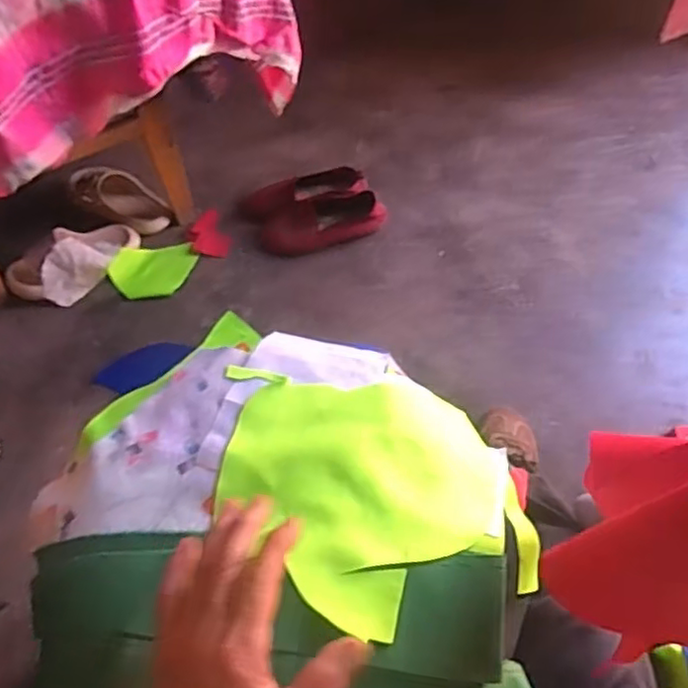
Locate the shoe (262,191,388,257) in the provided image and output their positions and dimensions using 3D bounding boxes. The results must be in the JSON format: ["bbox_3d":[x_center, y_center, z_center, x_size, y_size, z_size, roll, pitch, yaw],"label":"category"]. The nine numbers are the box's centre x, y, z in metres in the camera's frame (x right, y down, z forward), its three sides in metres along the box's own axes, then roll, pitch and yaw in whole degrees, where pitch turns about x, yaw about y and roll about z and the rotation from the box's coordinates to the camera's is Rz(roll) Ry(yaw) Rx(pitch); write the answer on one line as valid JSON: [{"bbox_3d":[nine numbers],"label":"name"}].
[{"bbox_3d":[-0.037,-0.228,1.234,0.235,0.063,0.092,-13,57,-8],"label":"shoe"}]

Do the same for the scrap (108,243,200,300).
[{"bbox_3d":[-0.349,-0.134,1.216,0.151,0.010,0.096,-6,77,-17],"label":"scrap"}]

